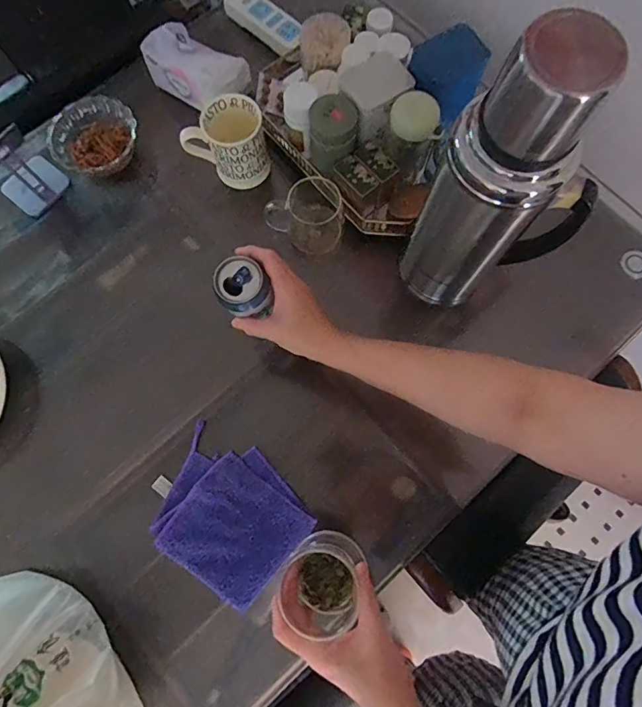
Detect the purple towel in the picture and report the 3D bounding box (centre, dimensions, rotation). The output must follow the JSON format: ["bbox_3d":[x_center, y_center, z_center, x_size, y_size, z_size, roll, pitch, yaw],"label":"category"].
[{"bbox_3d":[-0.125,0.207,0.575,0.198,0.021,0.159,41,81,9],"label":"purple towel"}]

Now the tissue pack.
[{"bbox_3d":[-0.195,-0.452,0.689,0.153,0.071,0.085,27,79,7],"label":"tissue pack"}]

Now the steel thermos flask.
[{"bbox_3d":[0.185,-0.147,0.471,0.107,0.359,0.139,-43,80,-8],"label":"steel thermos flask"}]

